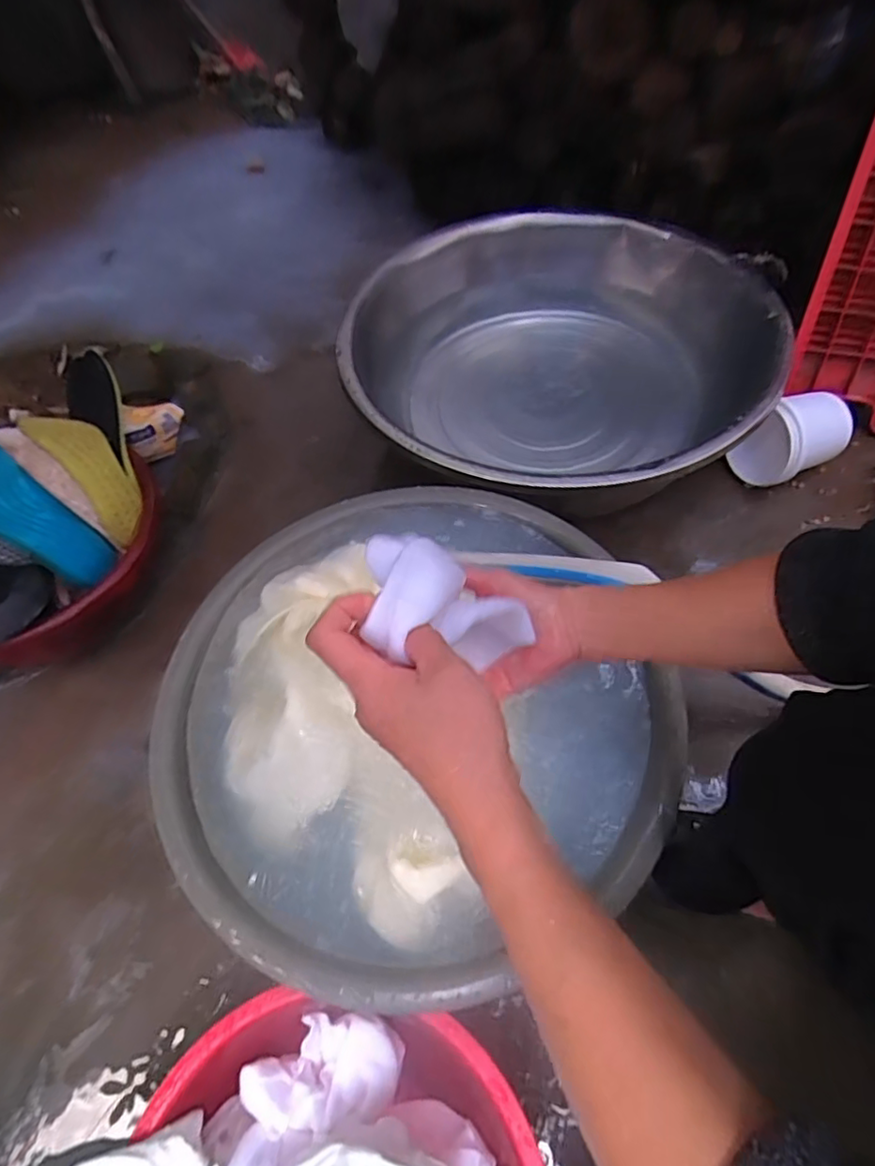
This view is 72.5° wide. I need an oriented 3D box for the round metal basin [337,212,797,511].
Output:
[{"bbox_3d":[0.176,-0.324,0.940,0.619,0.187,0.592,-1,58,2],"label":"round metal basin"}]

